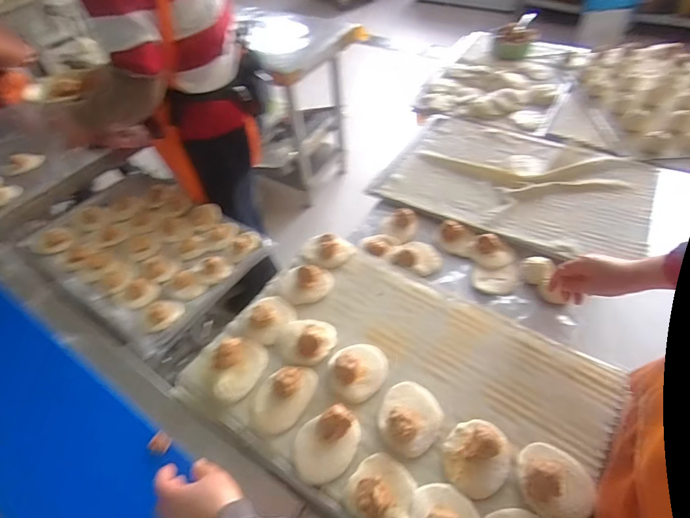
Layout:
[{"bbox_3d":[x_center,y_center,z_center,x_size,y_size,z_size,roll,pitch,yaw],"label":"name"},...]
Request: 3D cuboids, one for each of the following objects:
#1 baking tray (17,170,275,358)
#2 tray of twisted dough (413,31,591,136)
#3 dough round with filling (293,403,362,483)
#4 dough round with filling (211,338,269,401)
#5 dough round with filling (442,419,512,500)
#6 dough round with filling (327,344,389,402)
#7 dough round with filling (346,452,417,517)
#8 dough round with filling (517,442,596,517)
[{"bbox_3d":[-0.544,-0.040,1.128,0.579,0.059,0.409,27,56,25],"label":"baking tray"},{"bbox_3d":[0.493,-0.579,1.318,0.414,0.062,0.495,24,55,24],"label":"tray of twisted dough"},{"bbox_3d":[-0.024,0.260,0.583,0.101,0.030,0.073,-32,54,-22],"label":"dough round with filling"},{"bbox_3d":[-0.173,0.174,0.679,0.095,0.028,0.089,-2,48,3],"label":"dough round with filling"},{"bbox_3d":[0.185,0.263,0.567,0.103,0.045,0.087,-35,55,-24],"label":"dough round with filling"},{"bbox_3d":[0.021,0.171,0.660,0.089,0.044,0.096,-2,48,3],"label":"dough round with filling"},{"bbox_3d":[0.049,0.302,0.544,0.085,0.036,0.086,-2,48,3],"label":"dough round with filling"},{"bbox_3d":[0.276,0.285,0.535,0.092,0.043,0.091,-2,48,3],"label":"dough round with filling"}]

